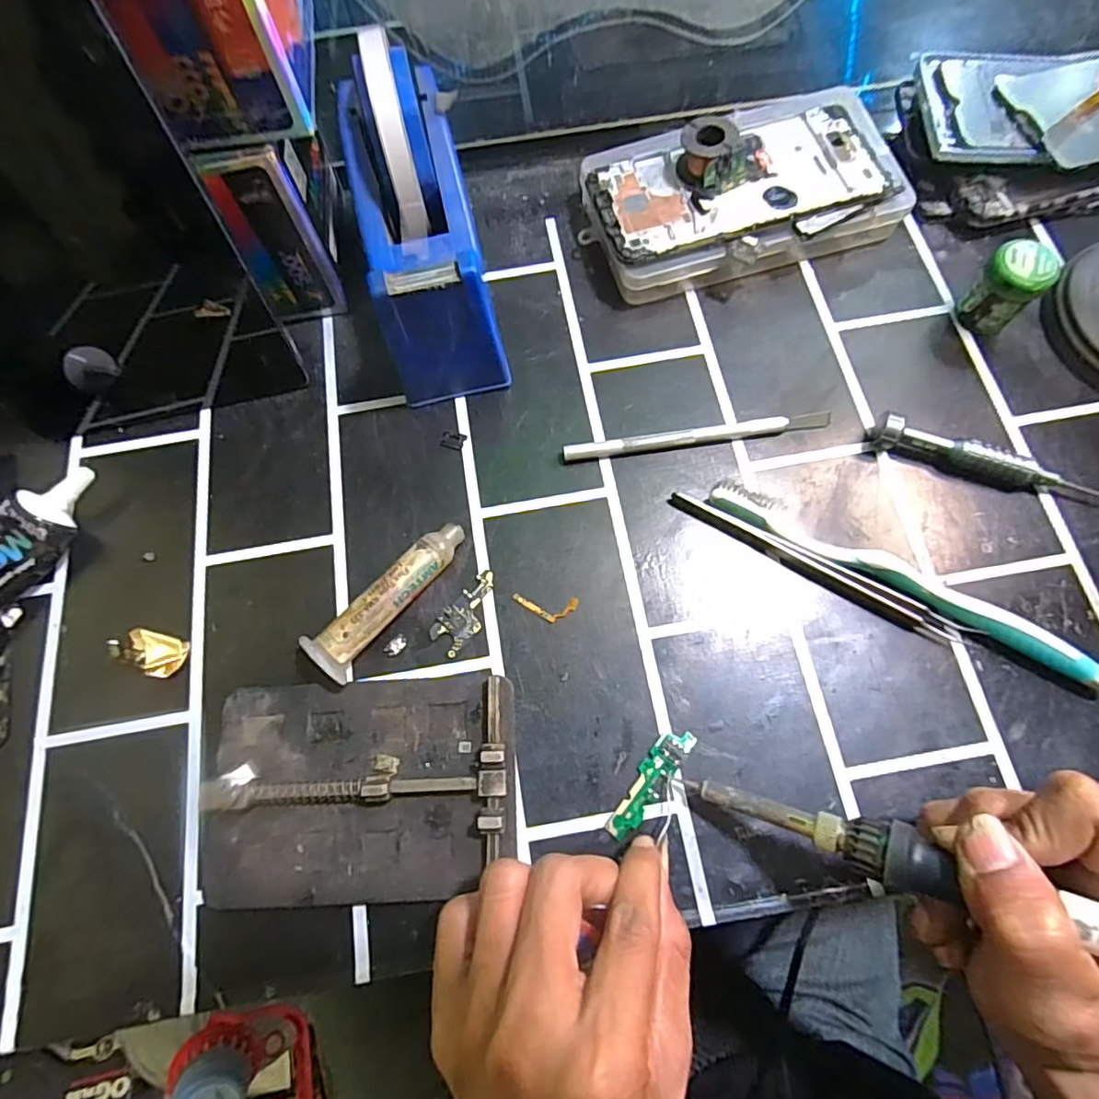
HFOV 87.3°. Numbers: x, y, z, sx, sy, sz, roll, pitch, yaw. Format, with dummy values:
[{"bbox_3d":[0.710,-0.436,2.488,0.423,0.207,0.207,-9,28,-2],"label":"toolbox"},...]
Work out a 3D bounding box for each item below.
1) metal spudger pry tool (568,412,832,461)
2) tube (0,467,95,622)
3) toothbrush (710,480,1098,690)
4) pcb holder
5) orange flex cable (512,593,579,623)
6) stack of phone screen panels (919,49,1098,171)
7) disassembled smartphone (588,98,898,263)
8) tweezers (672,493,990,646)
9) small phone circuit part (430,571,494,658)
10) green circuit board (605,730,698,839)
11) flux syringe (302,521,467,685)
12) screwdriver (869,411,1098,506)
[{"bbox_3d":[0.077,-0.059,0.301,0.138,0.009,0.009,-8,72,-1],"label":"metal spudger pry tool"},{"bbox_3d":[-0.265,0.000,0.281,0.040,0.024,0.095,33,75,11],"label":"tube"},{"bbox_3d":[0.163,0.013,0.270,0.184,0.015,0.020,30,75,11],"label":"toothbrush"},{"bbox_3d":[-0.080,0.100,0.244,0.129,0.022,0.087,-4,72,0],"label":"pcb holder"},{"bbox_3d":[-0.002,0.028,0.276,0.032,0.004,0.013,4,72,3],"label":"orange flex cable"},{"bbox_3d":[0.304,-0.250,0.319,0.175,0.020,0.084,2,74,5],"label":"stack of phone screen panels"},{"bbox_3d":[0.107,-0.204,0.323,0.159,0.006,0.077,-16,70,0],"label":"disassembled smartphone"},{"bbox_3d":[0.128,0.009,0.276,0.148,0.009,0.010,27,74,10],"label":"tweezers"},{"bbox_3d":[-0.039,0.030,0.277,0.019,0.004,0.041,41,77,13],"label":"small phone circuit part"},{"bbox_3d":[0.044,0.101,0.251,0.014,0.004,0.052,37,78,12],"label":"green circuit board"},{"bbox_3d":[-0.072,0.023,0.270,0.022,0.024,0.086,42,77,13],"label":"flux syringe"},{"bbox_3d":[0.219,-0.041,0.286,0.113,0.016,0.015,21,73,8],"label":"screwdriver"}]

